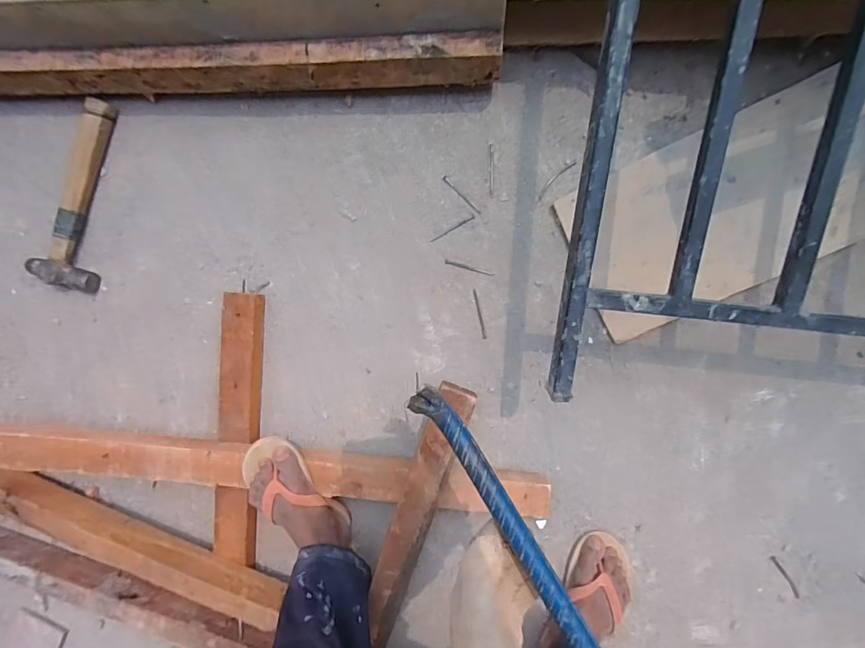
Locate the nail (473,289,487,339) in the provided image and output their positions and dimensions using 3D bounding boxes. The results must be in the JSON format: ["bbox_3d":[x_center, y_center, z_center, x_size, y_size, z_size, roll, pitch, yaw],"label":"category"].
[{"bbox_3d":[0.075,-0.015,0.695,0.007,0.006,0.079,-12,92,3],"label":"nail"}]

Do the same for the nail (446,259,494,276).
[{"bbox_3d":[0.057,-0.087,0.683,0.078,0.004,0.007,16,93,2],"label":"nail"}]

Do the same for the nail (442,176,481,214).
[{"bbox_3d":[0.045,-0.198,0.679,0.006,0.004,0.079,-45,90,4],"label":"nail"}]

